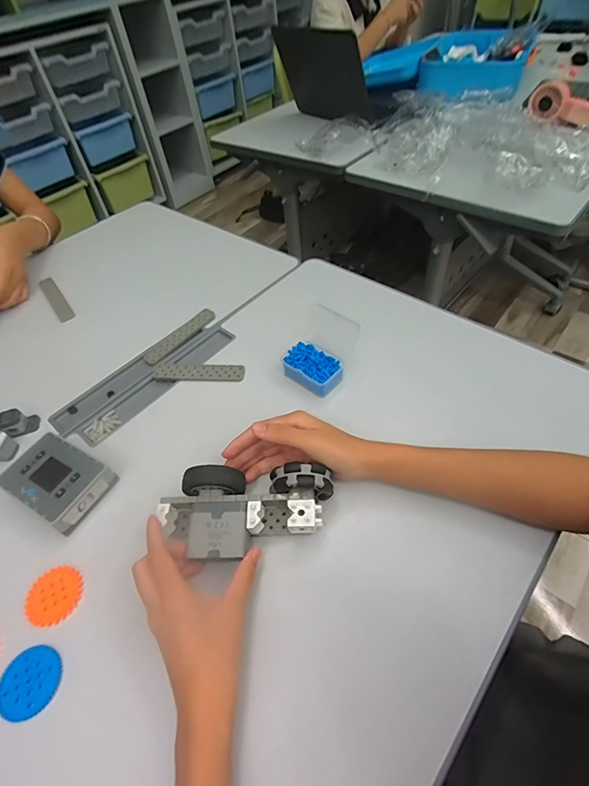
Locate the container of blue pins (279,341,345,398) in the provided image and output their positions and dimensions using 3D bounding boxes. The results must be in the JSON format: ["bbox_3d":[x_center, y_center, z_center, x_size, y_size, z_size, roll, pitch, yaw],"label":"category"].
[{"bbox_3d":[0.023,-0.030,0.513,0.075,0.027,0.049,32,60,28],"label":"container of blue pins"}]

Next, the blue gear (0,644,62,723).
[{"bbox_3d":[-0.222,0.242,0.335,0.048,0.004,0.051,-3,50,4],"label":"blue gear"}]

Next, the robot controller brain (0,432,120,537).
[{"bbox_3d":[-0.259,0.097,0.440,0.102,0.036,0.078,23,56,23],"label":"robot controller brain"}]

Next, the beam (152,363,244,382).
[{"bbox_3d":[-0.130,-0.028,0.542,0.125,0.006,0.029,1,50,7],"label":"beam"}]

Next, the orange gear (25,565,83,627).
[{"bbox_3d":[-0.227,0.191,0.377,0.050,0.004,0.049,-3,50,4],"label":"orange gear"}]

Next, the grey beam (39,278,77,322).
[{"bbox_3d":[-0.419,-0.167,0.702,0.025,0.004,0.148,-33,54,-20],"label":"grey beam"}]

